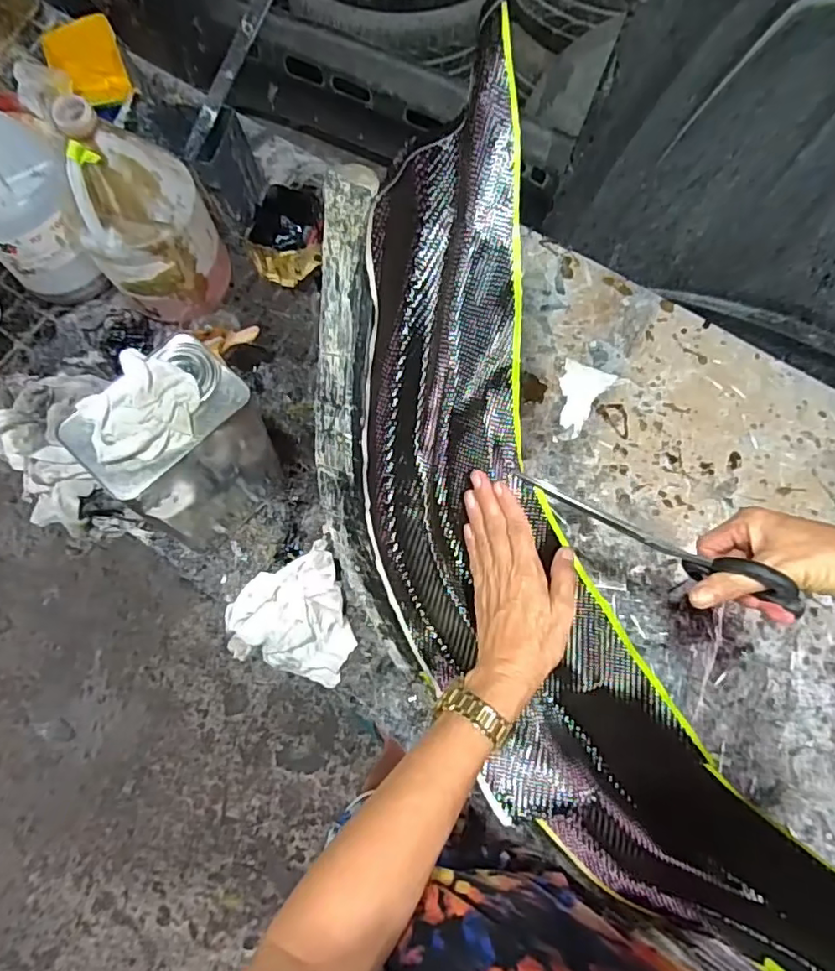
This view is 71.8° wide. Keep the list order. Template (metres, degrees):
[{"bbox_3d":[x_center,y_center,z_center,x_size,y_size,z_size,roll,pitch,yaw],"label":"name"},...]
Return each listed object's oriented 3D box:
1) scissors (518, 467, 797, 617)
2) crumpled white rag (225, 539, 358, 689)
[{"bbox_3d":[0.186,0.039,0.477,0.242,0.061,0.015,27,76,31],"label":"scissors"},{"bbox_3d":[-0.155,0.169,0.676,0.146,0.054,0.147,-15,75,-3],"label":"crumpled white rag"}]

